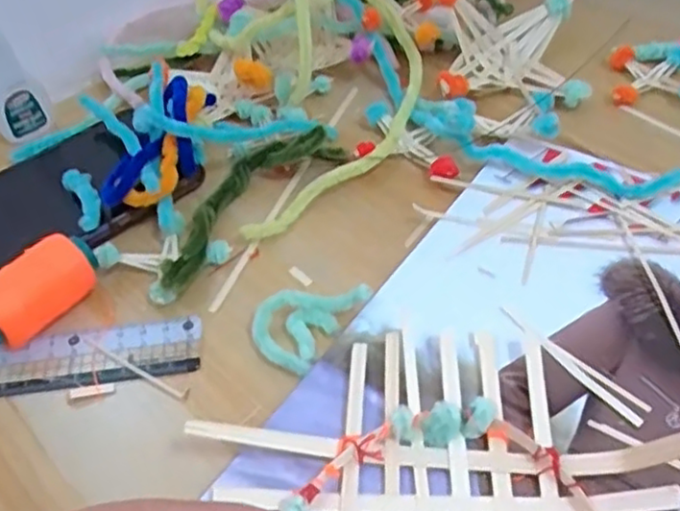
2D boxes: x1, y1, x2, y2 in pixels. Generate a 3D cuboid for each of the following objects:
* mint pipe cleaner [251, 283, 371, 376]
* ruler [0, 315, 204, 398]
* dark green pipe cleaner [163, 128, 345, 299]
[{"bbox_3d":[-0.015,0.026,0.295,0.036,0.011,0.045,26,56,27],"label":"mint pipe cleaner"},{"bbox_3d":[-0.137,0.046,0.295,0.154,0.005,0.030,-6,50,-2],"label":"ruler"},{"bbox_3d":[-0.050,-0.030,0.340,0.035,0.025,0.118,31,59,30],"label":"dark green pipe cleaner"}]

